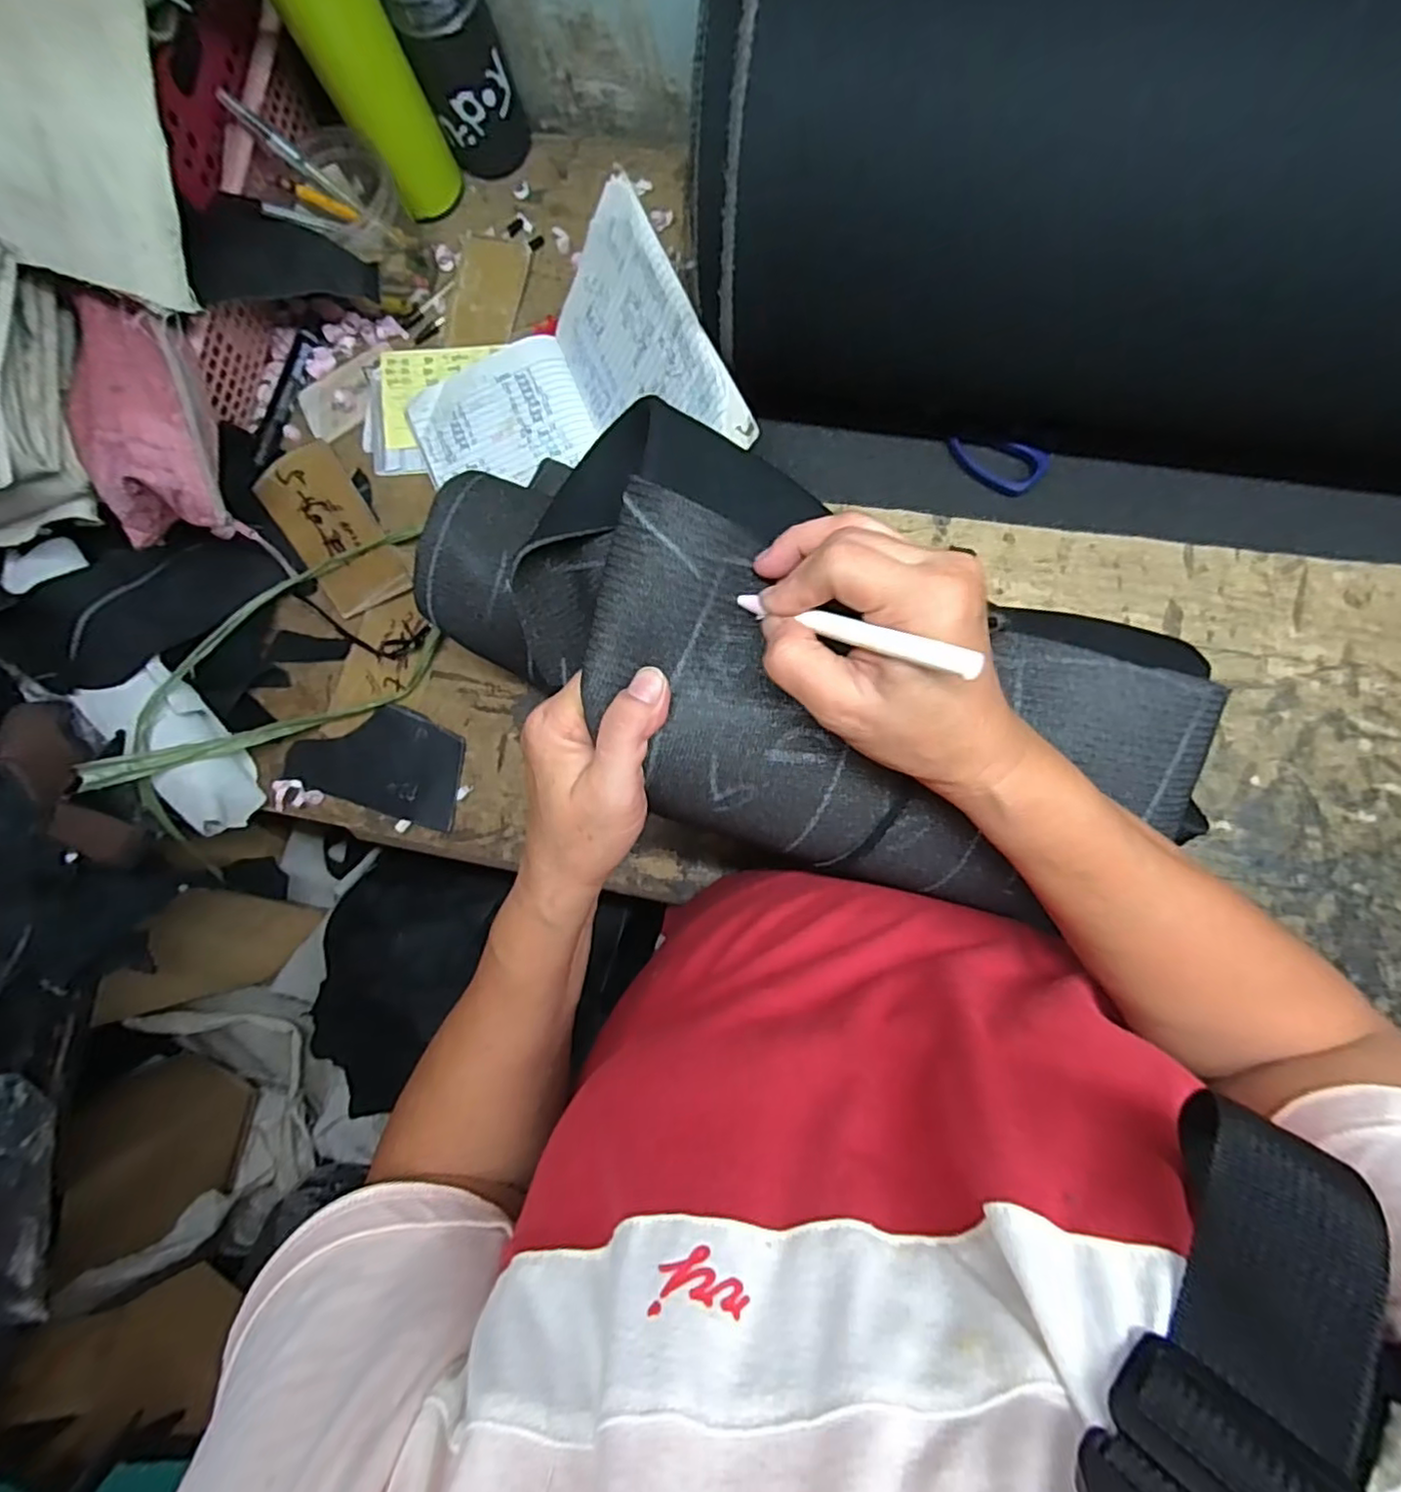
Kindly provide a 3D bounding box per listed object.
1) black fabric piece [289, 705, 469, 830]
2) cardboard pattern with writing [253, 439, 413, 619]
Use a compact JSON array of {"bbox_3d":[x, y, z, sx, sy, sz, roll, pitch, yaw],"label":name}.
[{"bbox_3d":[-0.260,0.010,0.528,0.143,0.009,0.081,16,87,7],"label":"black fabric piece"},{"bbox_3d":[-0.305,-0.179,0.540,0.069,0.006,0.156,-35,83,2],"label":"cardboard pattern with writing"}]

